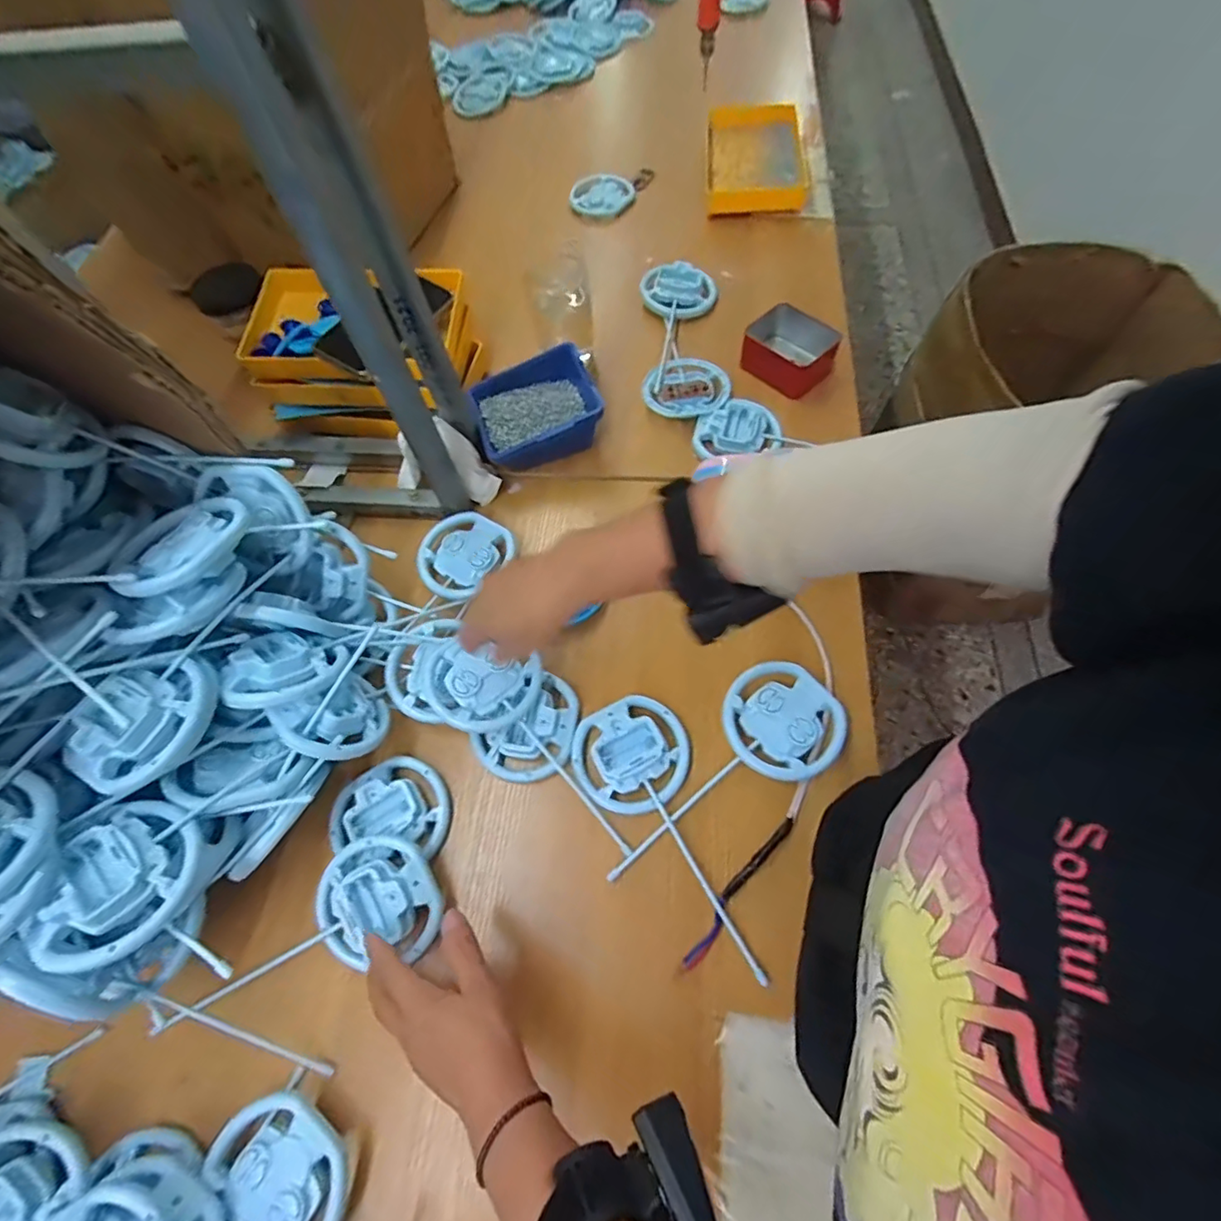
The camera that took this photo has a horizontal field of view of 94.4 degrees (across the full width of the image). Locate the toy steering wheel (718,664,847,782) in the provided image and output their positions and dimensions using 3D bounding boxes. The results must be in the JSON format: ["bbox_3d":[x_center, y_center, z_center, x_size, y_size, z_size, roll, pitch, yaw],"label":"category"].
[{"bbox_3d":[0.152,0.100,0.506,0.099,0.021,0.101,-1,64,3],"label":"toy steering wheel"}]

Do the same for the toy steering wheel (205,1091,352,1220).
[{"bbox_3d":[-0.232,0.398,0.397,0.099,0.022,0.075,22,68,14],"label":"toy steering wheel"}]

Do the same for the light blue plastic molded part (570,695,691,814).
[{"bbox_3d":[0.017,0.126,0.507,0.103,0.018,0.099,-1,64,3],"label":"light blue plastic molded part"}]

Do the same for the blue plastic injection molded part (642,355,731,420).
[{"bbox_3d":[0.094,-0.275,0.689,0.100,0.016,0.097,-1,64,3],"label":"blue plastic injection molded part"}]

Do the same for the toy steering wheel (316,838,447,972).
[{"bbox_3d":[-0.190,0.233,0.458,0.098,0.036,0.090,-1,64,3],"label":"toy steering wheel"}]

